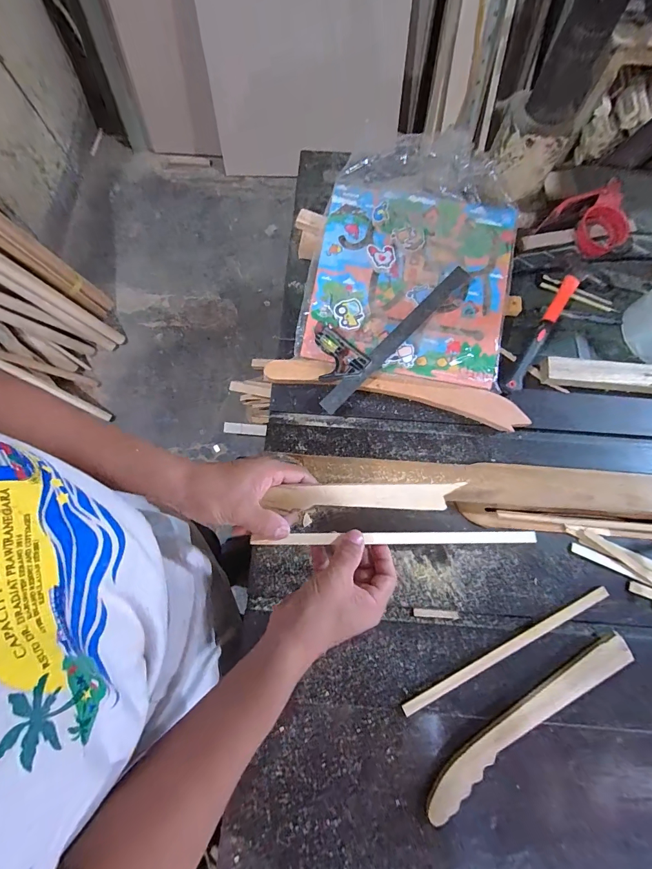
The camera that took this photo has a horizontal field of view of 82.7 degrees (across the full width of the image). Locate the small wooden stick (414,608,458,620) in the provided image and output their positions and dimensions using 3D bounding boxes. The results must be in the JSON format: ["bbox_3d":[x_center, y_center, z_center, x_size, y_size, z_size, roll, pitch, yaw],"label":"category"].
[{"bbox_3d":[0.149,0.242,0.501,0.060,0.004,0.011,4,75,1],"label":"small wooden stick"}]

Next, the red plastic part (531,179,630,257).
[{"bbox_3d":[0.438,-0.346,0.621,0.128,0.059,0.098,-22,76,-6],"label":"red plastic part"}]

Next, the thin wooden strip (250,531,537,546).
[{"bbox_3d":[0.081,0.112,0.397,0.309,0.005,0.014,2,75,-8],"label":"thin wooden strip"}]

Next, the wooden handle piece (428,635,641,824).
[{"bbox_3d":[0.249,0.351,0.457,0.313,0.015,0.042,-33,78,-8],"label":"wooden handle piece"}]

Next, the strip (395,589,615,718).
[{"bbox_3d":[0.237,0.279,0.480,0.307,0.010,0.014,-26,77,-6],"label":"strip"}]

